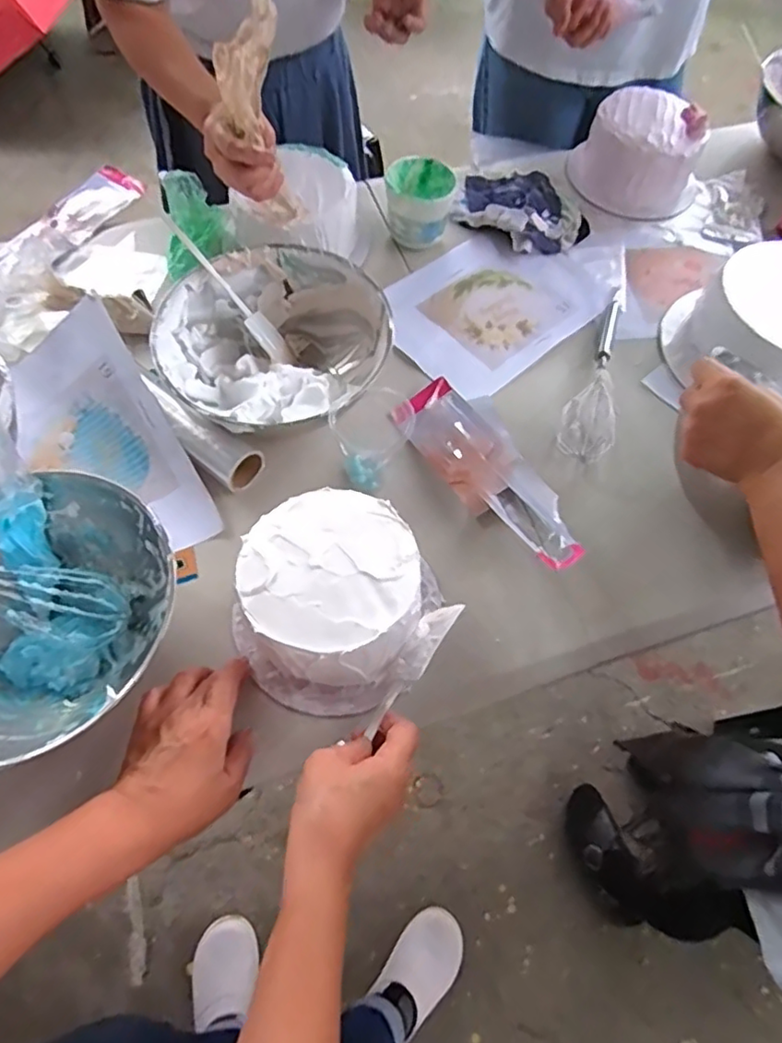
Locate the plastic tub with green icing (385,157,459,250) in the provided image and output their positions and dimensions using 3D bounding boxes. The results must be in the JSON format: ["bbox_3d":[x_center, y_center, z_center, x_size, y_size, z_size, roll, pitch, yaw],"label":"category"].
[{"bbox_3d":[0.036,-0.423,0.811,0.089,0.079,0.101,10,63,2],"label":"plastic tub with green icing"}]

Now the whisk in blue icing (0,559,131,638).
[{"bbox_3d":[-0.370,0.045,0.512,0.276,0.065,0.050,22,60,-23],"label":"whisk in blue icing"}]

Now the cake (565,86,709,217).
[{"bbox_3d":[0.374,-0.553,0.893,0.193,0.093,0.163,22,64,8],"label":"cake"}]

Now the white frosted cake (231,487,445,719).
[{"bbox_3d":[-0.055,0.073,0.537,0.165,0.095,0.166,1,63,-2],"label":"white frosted cake"}]

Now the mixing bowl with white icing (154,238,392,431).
[{"bbox_3d":[-0.123,-0.182,0.665,0.229,0.097,0.230,1,63,-2],"label":"mixing bowl with white icing"}]

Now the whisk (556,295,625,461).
[{"bbox_3d":[0.255,-0.190,0.712,0.055,0.056,0.289,20,64,7],"label":"whisk"}]

